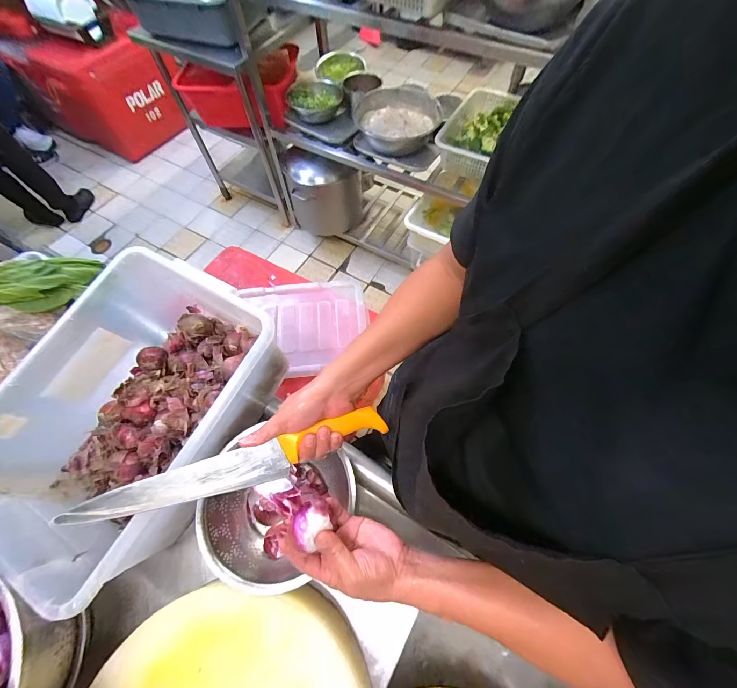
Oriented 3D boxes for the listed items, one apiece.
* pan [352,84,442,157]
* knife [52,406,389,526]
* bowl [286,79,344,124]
[{"bbox_3d":[0.123,-0.901,1.275,0.321,0.091,0.315,-1,63,1],"label":"pan"},{"bbox_3d":[-0.151,0.150,0.388,0.361,0.027,0.044,-15,64,-15],"label":"knife"},{"bbox_3d":[-0.235,-1.046,1.356,0.217,0.068,0.207,-1,63,1],"label":"bowl"}]

